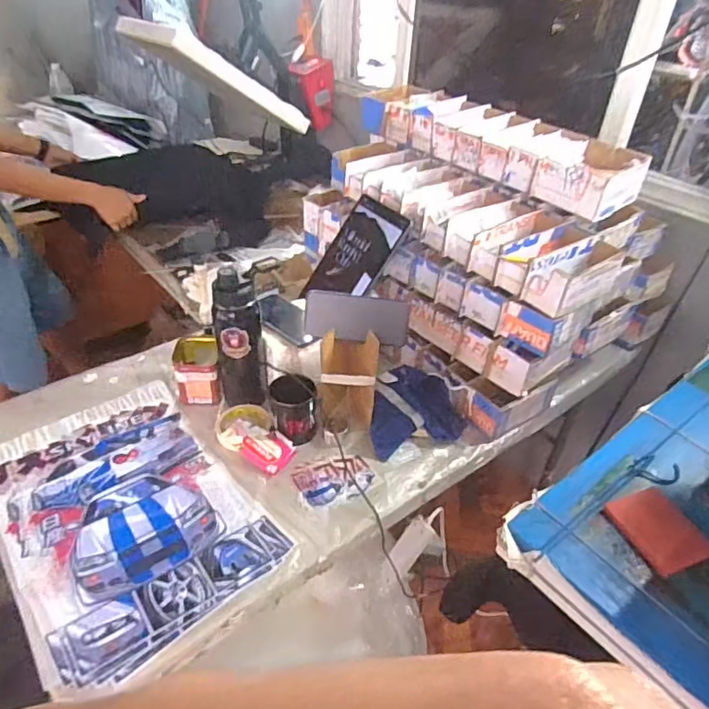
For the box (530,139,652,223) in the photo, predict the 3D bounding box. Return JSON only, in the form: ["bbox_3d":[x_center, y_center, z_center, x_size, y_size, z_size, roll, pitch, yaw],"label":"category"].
[{"bbox_3d":[0.441,-0.321,1.025,0.172,0.096,0.131,-24,45,-30],"label":"box"}]

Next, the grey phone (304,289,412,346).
[{"bbox_3d":[0.002,-0.060,0.905,0.172,0.074,0.010,8,12,8],"label":"grey phone"}]

